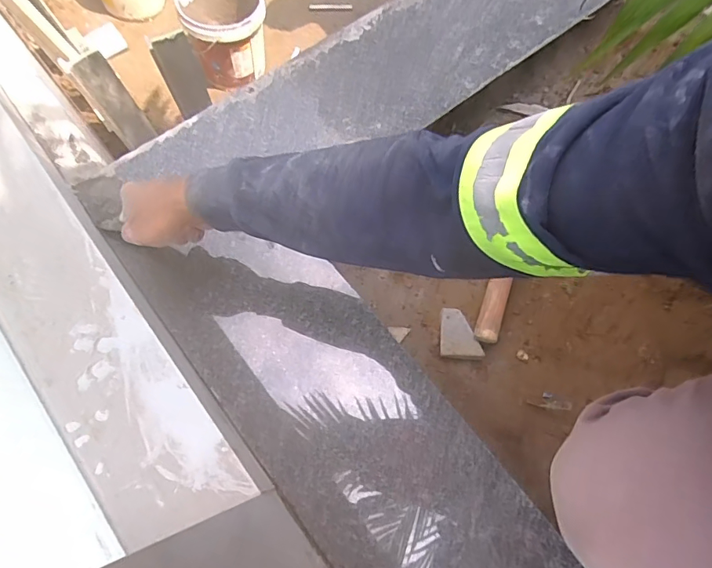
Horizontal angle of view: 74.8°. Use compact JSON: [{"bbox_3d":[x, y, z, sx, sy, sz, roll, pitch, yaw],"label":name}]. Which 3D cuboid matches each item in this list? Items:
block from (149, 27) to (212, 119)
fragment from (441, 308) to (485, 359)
[{"bbox_3d":[-0.441,-0.531,1.190,0.097,0.221,0.025,-11,65,-4],"label":"block"},{"bbox_3d":[0.148,0.069,0.653,0.056,0.012,0.070,6,71,1],"label":"fragment"}]

